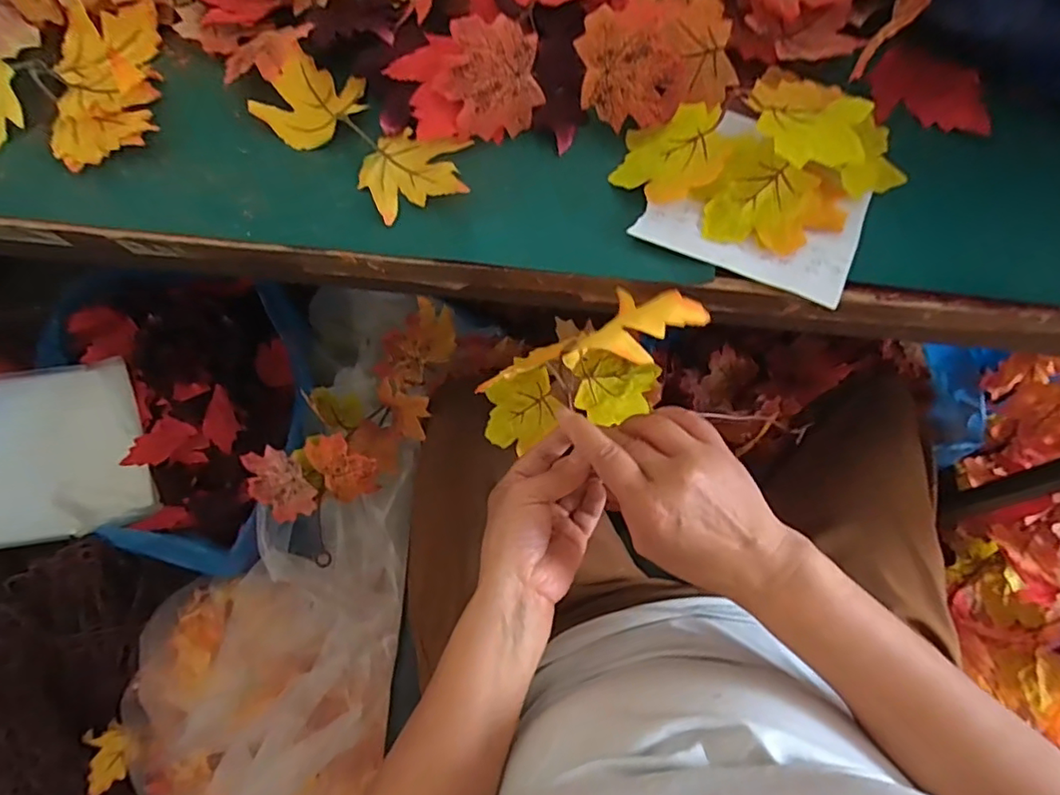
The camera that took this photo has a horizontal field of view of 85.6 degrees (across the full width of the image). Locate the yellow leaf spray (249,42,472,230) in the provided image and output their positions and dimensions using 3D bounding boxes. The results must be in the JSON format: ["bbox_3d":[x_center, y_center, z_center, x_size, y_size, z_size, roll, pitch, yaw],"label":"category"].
[{"bbox_3d":[-0.124,-0.200,0.434,0.184,0.026,0.083,40,75,17],"label":"yellow leaf spray"}]

